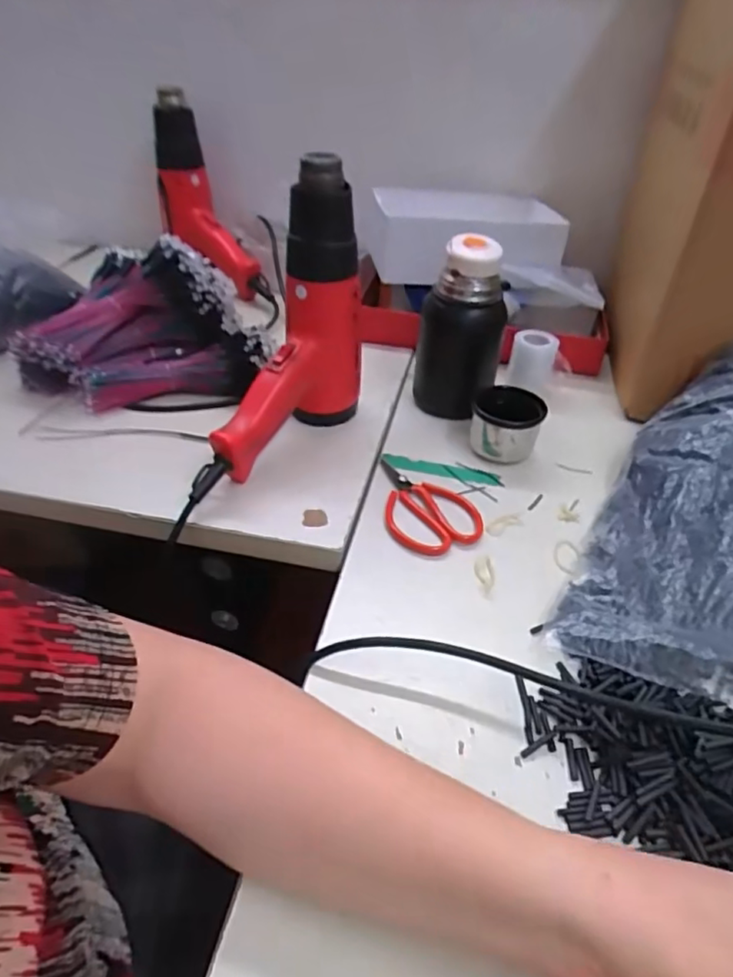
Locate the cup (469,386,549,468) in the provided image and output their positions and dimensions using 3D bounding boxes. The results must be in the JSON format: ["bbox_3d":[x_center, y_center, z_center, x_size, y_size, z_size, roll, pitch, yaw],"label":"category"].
[{"bbox_3d":[0.137,-0.063,0.590,0.065,0.053,0.069,10,40,9],"label":"cup"}]

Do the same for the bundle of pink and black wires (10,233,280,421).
[{"bbox_3d":[-0.239,-0.184,0.669,0.264,0.118,0.186,-3,40,-7],"label":"bundle of pink and black wires"}]

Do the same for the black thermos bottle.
[{"bbox_3d":[0.096,-0.159,0.619,0.072,0.172,0.065,-3,40,-7],"label":"black thermos bottle"}]

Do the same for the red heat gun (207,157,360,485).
[{"bbox_3d":[-0.066,-0.130,0.525,0.077,0.237,0.169,13,41,13],"label":"red heat gun"}]

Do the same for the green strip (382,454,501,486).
[{"bbox_3d":[0.072,-0.017,0.588,0.113,0.004,0.027,9,35,6],"label":"green strip"}]

